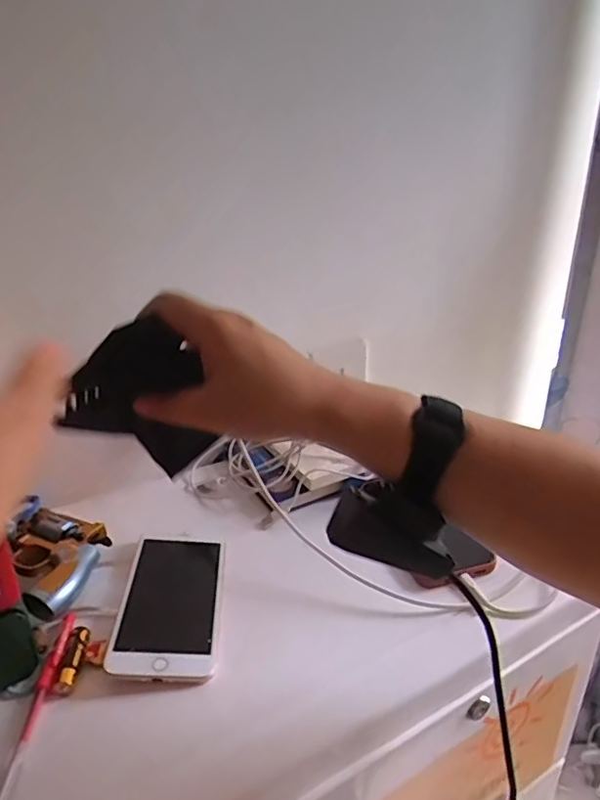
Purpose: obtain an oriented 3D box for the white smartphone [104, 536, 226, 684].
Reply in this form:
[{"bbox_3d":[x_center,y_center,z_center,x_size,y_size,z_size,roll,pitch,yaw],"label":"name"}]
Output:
[{"bbox_3d":[-0.102,0.157,0.436,0.076,0.007,0.146,7,24,-8],"label":"white smartphone"}]

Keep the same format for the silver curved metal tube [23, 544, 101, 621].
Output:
[{"bbox_3d":[-0.186,0.145,0.438,0.024,0.034,0.072,7,25,16],"label":"silver curved metal tube"}]

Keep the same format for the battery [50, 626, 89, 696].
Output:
[{"bbox_3d":[-0.162,0.183,0.386,0.014,0.014,0.050,-1,24,-2],"label":"battery"}]

